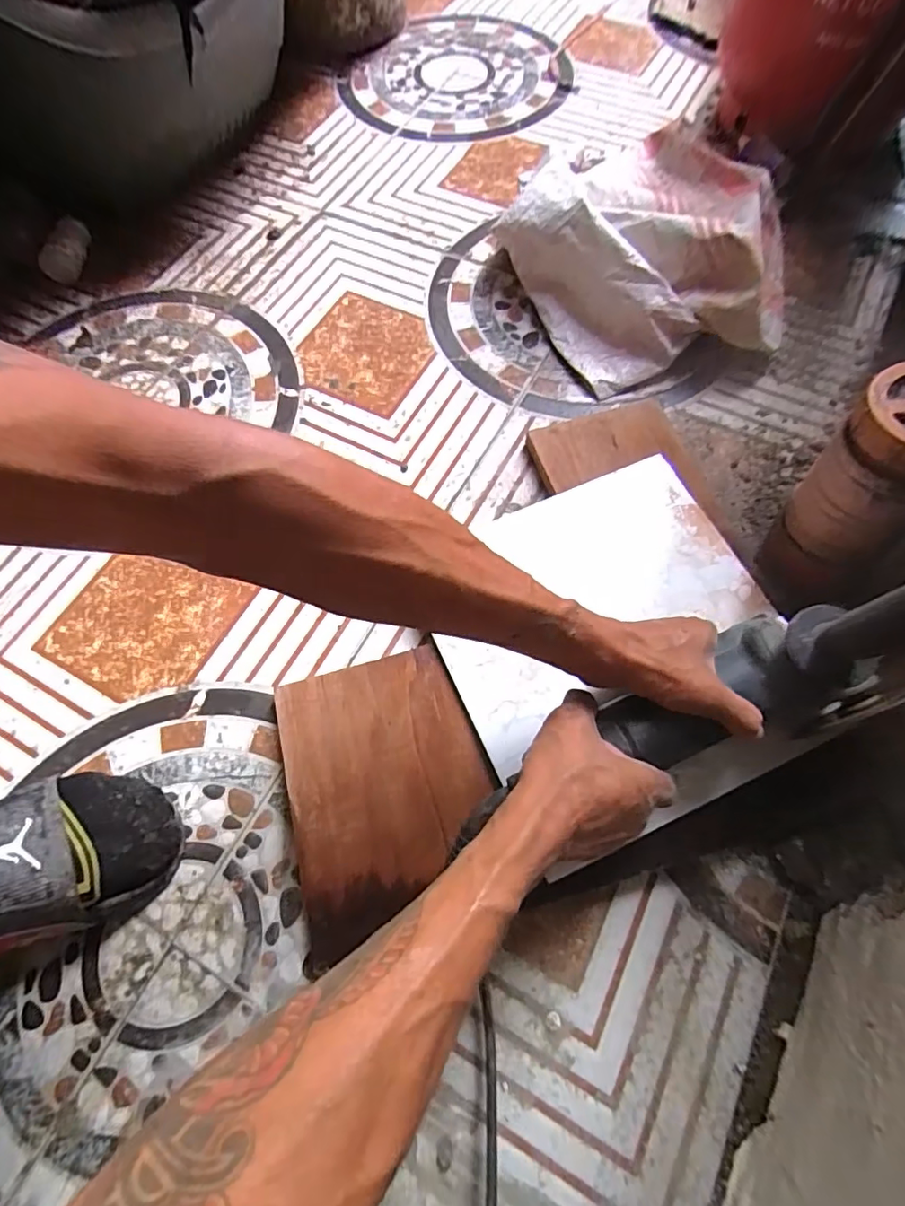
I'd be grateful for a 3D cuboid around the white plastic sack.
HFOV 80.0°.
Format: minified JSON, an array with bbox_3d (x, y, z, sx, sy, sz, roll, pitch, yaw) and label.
[{"bbox_3d":[0.226,-0.415,0.633,0.282,0.111,0.332,-21,67,-7],"label":"white plastic sack"}]

